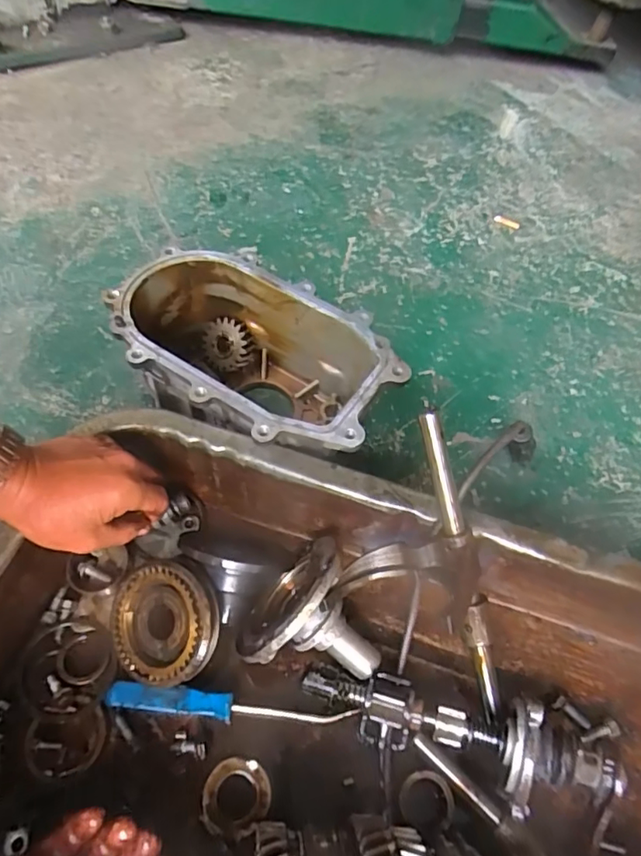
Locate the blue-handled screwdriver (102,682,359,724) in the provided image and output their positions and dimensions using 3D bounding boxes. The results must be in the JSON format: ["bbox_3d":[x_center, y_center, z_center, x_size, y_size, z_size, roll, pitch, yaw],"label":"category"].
[{"bbox_3d":[-0.070,0.218,0.417,0.190,0.017,0.019,7,57,1],"label":"blue-handled screwdriver"}]

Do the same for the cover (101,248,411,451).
[{"bbox_3d":[-0.066,-0.053,0.534,0.266,0.125,0.156,30,60,15],"label":"cover"}]

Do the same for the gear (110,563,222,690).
[{"bbox_3d":[-0.123,0.154,0.423,0.092,0.020,0.089,-18,73,18],"label":"gear"}]

